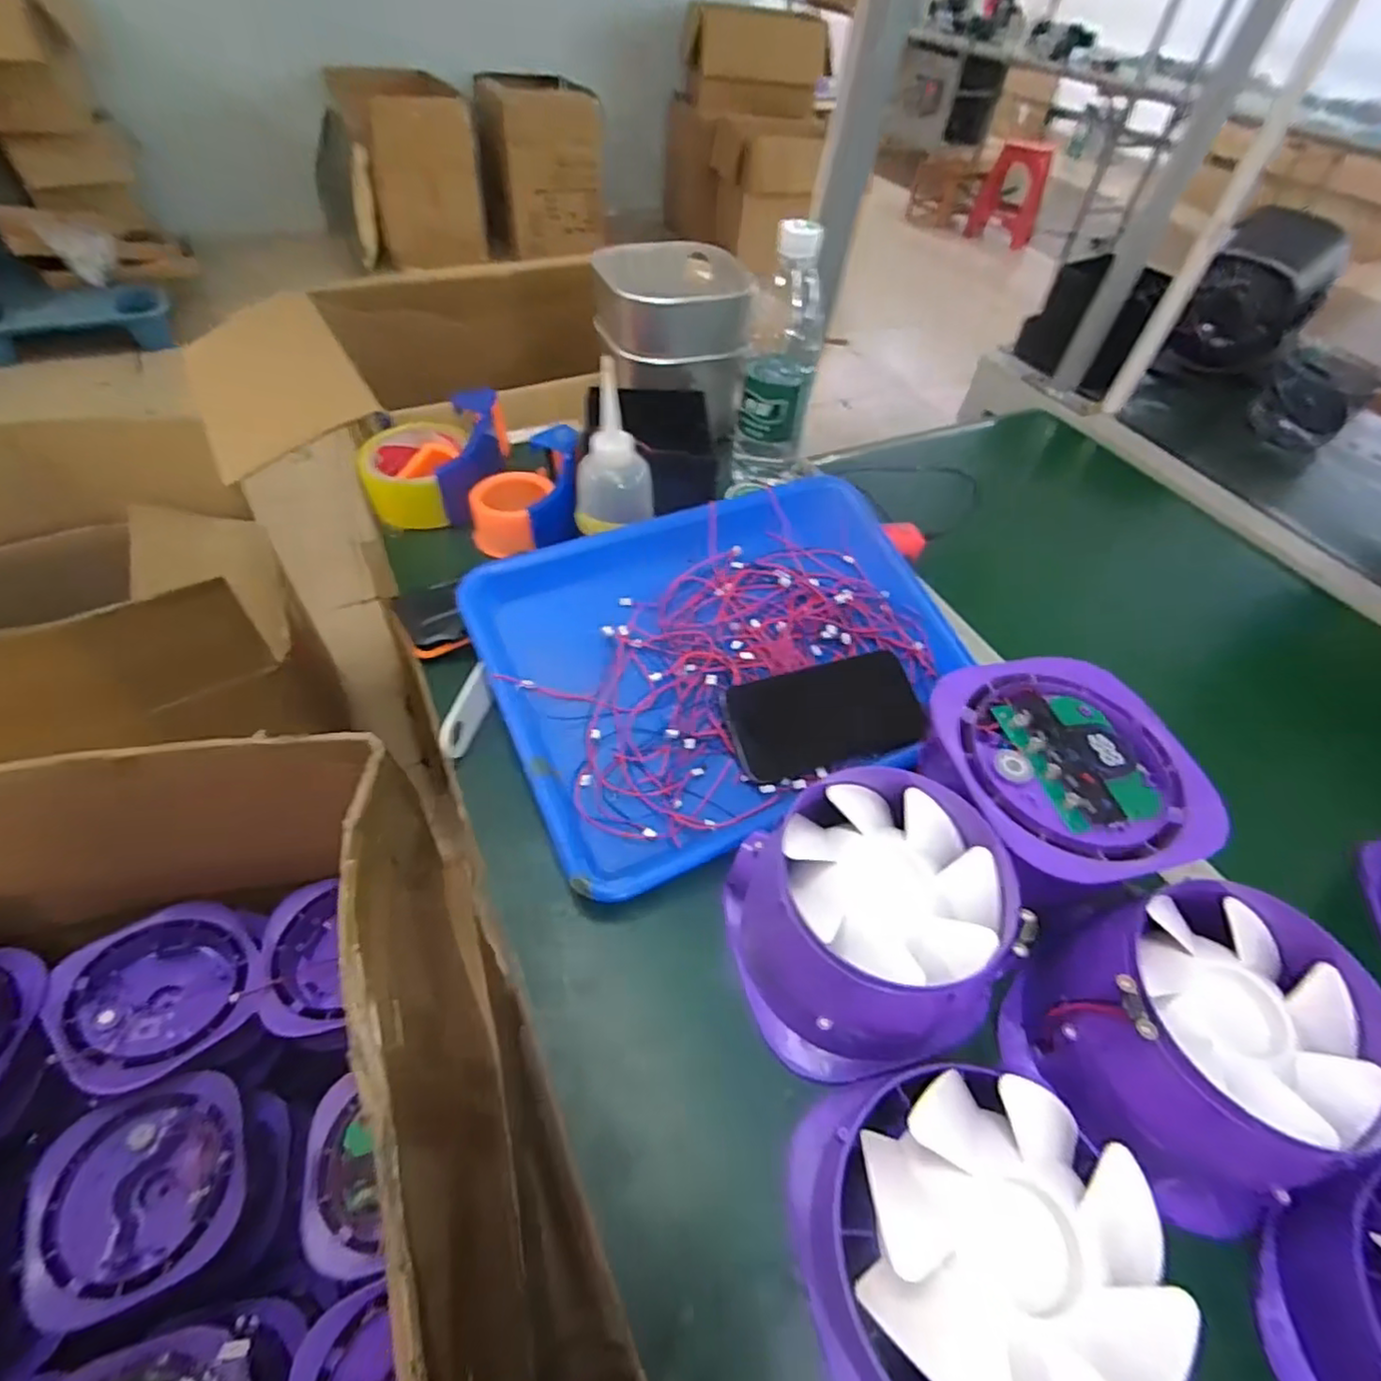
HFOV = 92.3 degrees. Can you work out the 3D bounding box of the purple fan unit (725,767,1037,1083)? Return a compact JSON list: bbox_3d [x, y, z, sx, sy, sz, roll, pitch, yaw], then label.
[{"bbox_3d":[0.093,0.121,0.351,0.123,0.096,0.122,3,50,-4],"label":"purple fan unit"}]

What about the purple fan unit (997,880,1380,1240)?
[{"bbox_3d":[0.248,0.169,0.329,0.136,0.093,0.126,28,53,16],"label":"purple fan unit"}]

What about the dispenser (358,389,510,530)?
[{"bbox_3d":[-0.236,-0.217,0.618,0.104,0.057,0.147,7,50,0],"label":"dispenser"}]

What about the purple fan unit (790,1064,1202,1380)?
[{"bbox_3d":[0.115,0.225,0.271,0.122,0.080,0.118,3,50,-4],"label":"purple fan unit"}]

